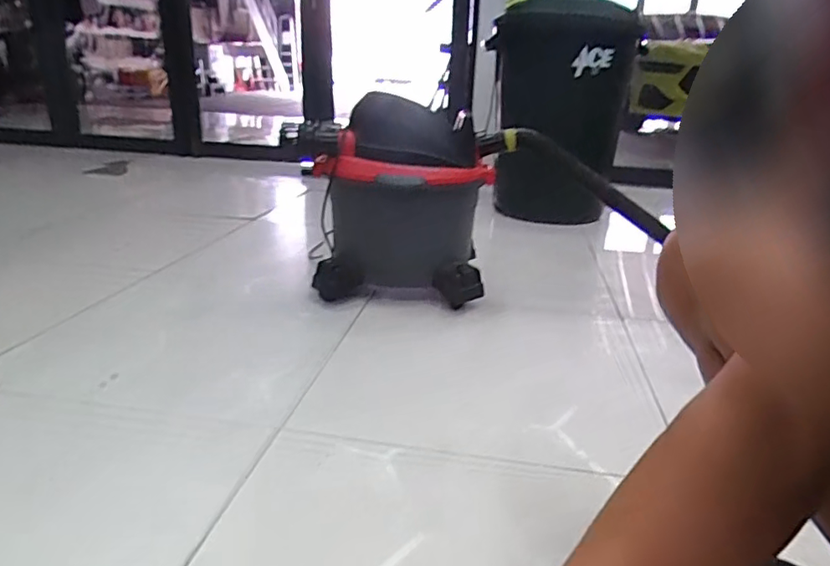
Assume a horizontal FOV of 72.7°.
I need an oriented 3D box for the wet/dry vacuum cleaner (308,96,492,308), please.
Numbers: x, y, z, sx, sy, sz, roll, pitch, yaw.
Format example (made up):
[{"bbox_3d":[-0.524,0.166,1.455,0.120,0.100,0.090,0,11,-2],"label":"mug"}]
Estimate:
[{"bbox_3d":[0.001,-0.186,1.374,0.358,0.443,0.337,8,22,14],"label":"wet/dry vacuum cleaner"}]

